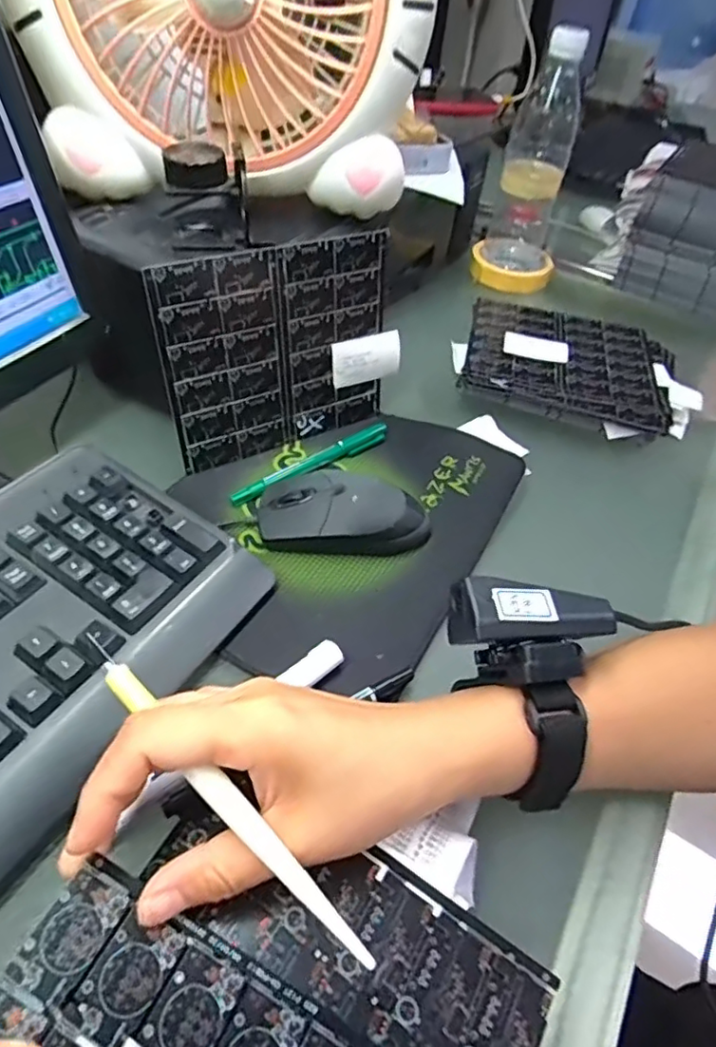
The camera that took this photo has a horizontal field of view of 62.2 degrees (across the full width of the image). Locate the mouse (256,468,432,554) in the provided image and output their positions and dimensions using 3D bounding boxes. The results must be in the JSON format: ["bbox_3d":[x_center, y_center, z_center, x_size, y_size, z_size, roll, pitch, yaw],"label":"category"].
[{"bbox_3d":[-0.008,-0.006,0.389,0.110,0.033,0.053,7,47,0],"label":"mouse"}]

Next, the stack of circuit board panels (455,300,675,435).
[{"bbox_3d":[0.192,-0.147,0.550,0.179,0.030,0.156,17,48,8],"label":"stack of circuit board panels"}]

